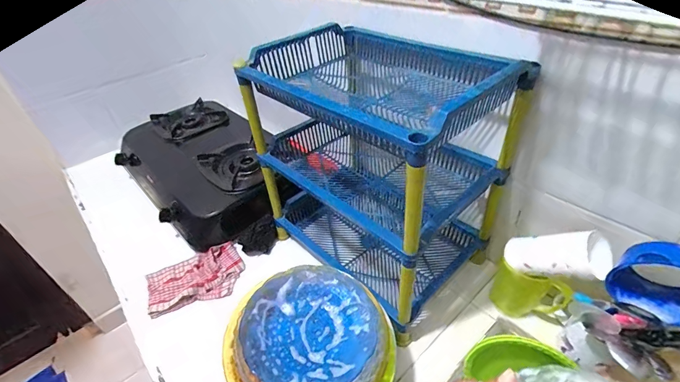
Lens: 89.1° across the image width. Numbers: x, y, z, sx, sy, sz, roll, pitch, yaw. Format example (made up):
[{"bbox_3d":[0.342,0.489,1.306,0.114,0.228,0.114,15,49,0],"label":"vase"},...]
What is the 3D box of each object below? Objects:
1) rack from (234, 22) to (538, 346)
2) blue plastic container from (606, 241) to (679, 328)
[{"bbox_3d":[0.070,-0.040,0.656,0.296,0.437,0.397,-33,47,-30],"label":"rack"},{"bbox_3d":[0.417,0.120,0.439,0.116,0.110,0.051,19,45,27],"label":"blue plastic container"}]

